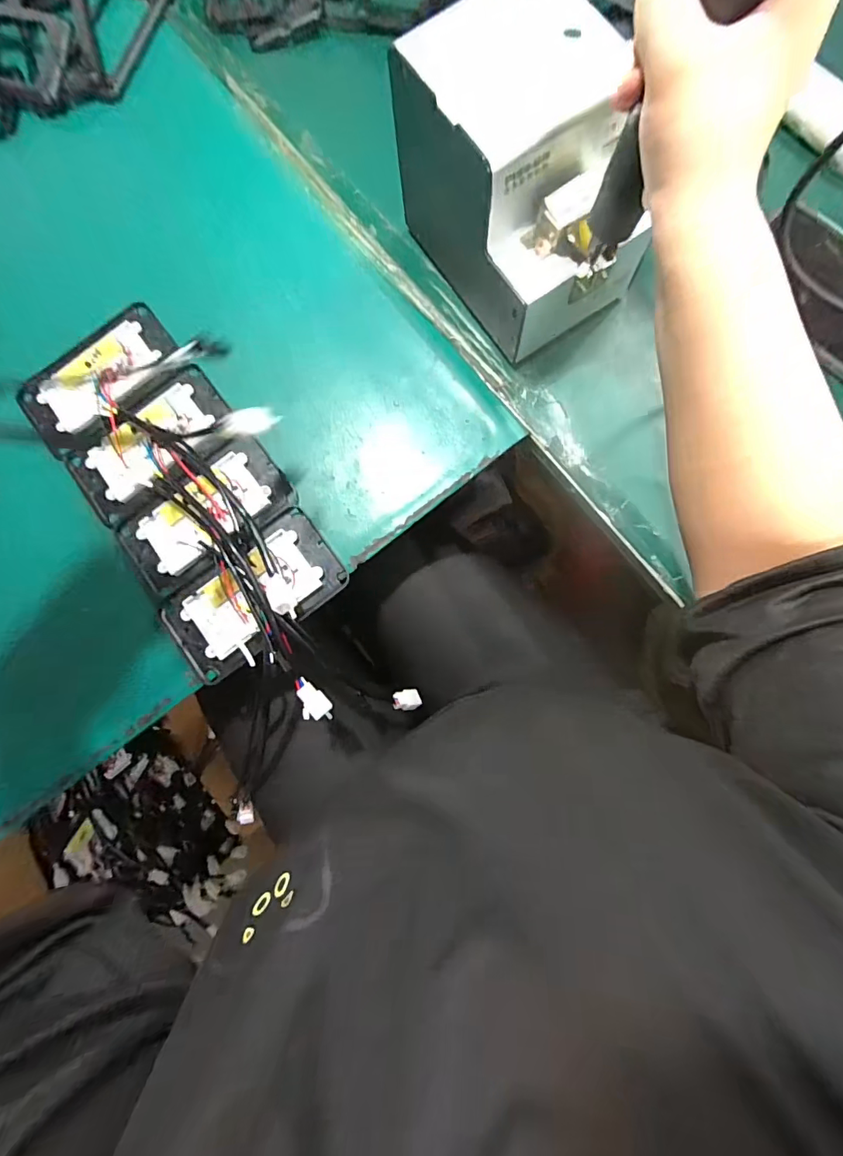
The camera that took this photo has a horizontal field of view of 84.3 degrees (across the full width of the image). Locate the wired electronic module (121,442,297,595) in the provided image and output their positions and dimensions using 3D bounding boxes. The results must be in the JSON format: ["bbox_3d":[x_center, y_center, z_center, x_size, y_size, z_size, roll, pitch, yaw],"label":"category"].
[{"bbox_3d":[-0.188,-0.052,0.400,0.148,0.027,0.086,-37,81,-2],"label":"wired electronic module"}]

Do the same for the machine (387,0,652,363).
[{"bbox_3d":[0.078,-0.302,0.363,0.116,0.136,0.175,-30,81,-1],"label":"machine"}]

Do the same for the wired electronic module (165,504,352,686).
[{"bbox_3d":[-0.140,0.020,0.390,0.150,0.025,0.090,-38,81,-2],"label":"wired electronic module"}]

